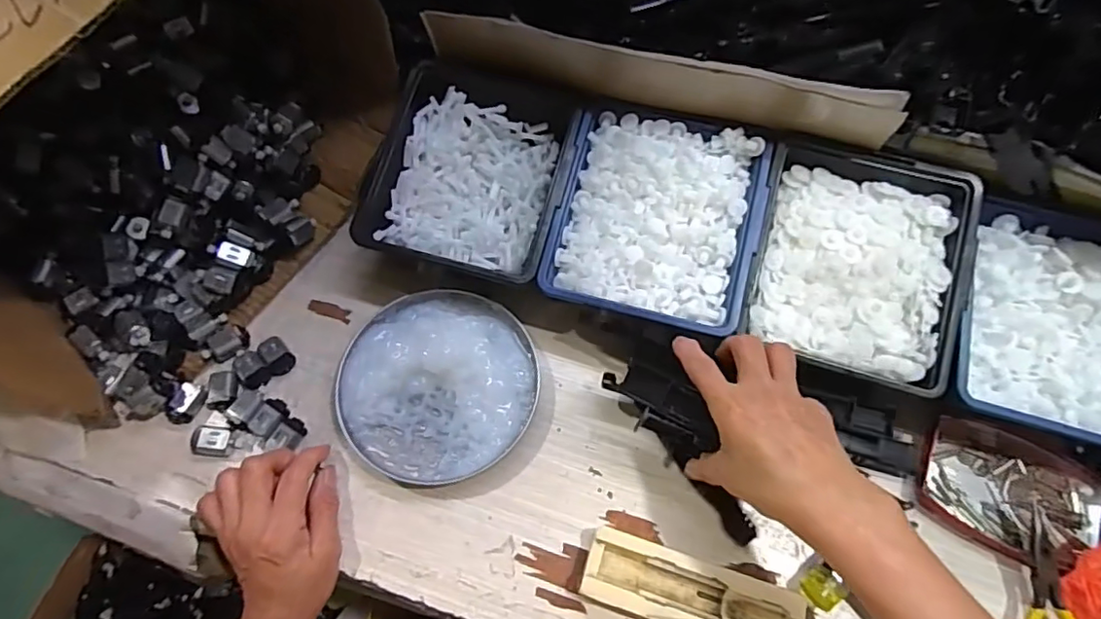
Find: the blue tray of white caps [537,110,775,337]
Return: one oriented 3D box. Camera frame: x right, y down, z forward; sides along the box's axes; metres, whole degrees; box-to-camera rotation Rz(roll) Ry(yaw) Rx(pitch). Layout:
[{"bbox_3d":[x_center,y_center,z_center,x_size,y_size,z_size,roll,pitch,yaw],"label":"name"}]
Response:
[{"bbox_3d":[0.079,-0.067,0.433,0.145,0.055,0.150,15,67,5],"label":"blue tray of white caps"}]

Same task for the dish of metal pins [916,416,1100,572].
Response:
[{"bbox_3d":[0.326,0.129,0.403,0.120,0.014,0.083,22,68,8],"label":"dish of metal pins"}]

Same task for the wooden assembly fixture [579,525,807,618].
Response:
[{"bbox_3d":[0.090,0.185,0.370,0.136,0.025,0.046,18,68,6],"label":"wooden assembly fixture"}]

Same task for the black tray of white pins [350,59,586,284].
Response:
[{"bbox_3d":[-0.062,-0.110,0.455,0.148,0.050,0.159,14,67,5],"label":"black tray of white pins"}]

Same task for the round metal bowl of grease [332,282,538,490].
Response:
[{"bbox_3d":[-0.082,0.052,0.425,0.139,0.021,0.142,0,67,-1],"label":"round metal bowl of grease"}]

